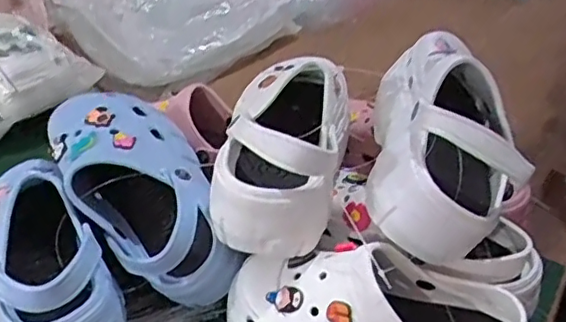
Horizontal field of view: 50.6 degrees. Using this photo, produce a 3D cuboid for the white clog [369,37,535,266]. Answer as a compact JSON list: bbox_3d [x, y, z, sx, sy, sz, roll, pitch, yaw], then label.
[{"bbox_3d":[0.139,-0.030,0.524,0.100,0.124,0.233,31,33,-17],"label":"white clog"}]

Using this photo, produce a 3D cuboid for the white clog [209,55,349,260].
[{"bbox_3d":[0.002,-0.017,0.524,0.093,0.095,0.186,2,36,8],"label":"white clog"}]

